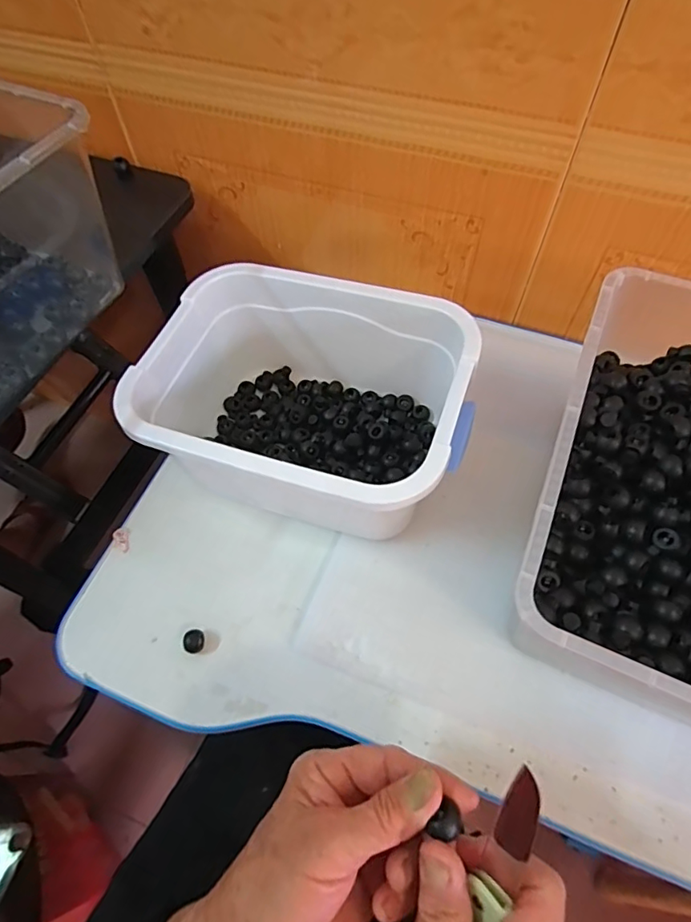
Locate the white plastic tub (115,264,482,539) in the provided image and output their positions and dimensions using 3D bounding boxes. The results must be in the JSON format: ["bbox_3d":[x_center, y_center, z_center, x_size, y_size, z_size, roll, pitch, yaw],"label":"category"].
[{"bbox_3d":[-0.030,-0.047,0.440,0.257,0.130,0.191,14,61,10],"label":"white plastic tub"}]

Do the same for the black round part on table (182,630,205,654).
[{"bbox_3d":[-0.120,0.144,0.406,0.015,0.016,0.017,6,60,5],"label":"black round part on table"}]

